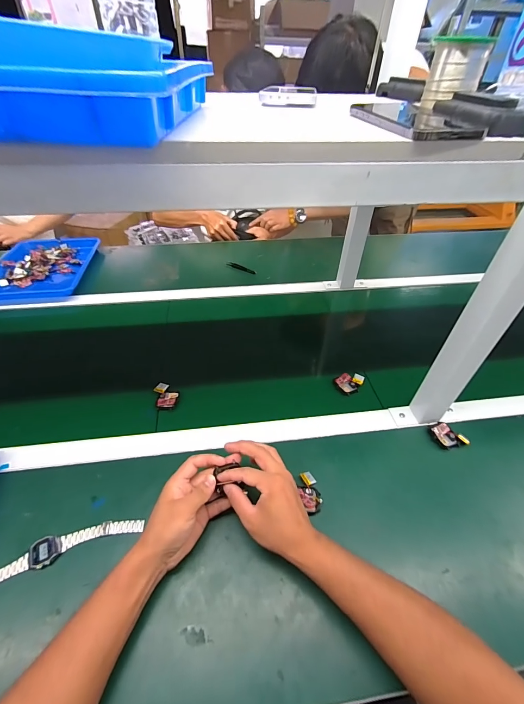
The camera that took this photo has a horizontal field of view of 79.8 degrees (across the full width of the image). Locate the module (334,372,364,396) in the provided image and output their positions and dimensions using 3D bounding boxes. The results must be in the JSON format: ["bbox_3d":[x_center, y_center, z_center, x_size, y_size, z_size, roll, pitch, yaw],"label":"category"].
[{"bbox_3d":[0.175,0.060,0.617,0.052,0.019,0.040,-18,47,-19],"label":"module"}]

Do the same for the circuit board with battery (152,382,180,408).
[{"bbox_3d":[-0.177,0.079,0.582,0.041,0.014,0.050,-8,45,-9],"label":"circuit board with battery"}]

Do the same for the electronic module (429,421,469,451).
[{"bbox_3d":[0.314,0.141,0.533,0.048,0.015,0.048,-8,45,-10],"label":"electronic module"}]

